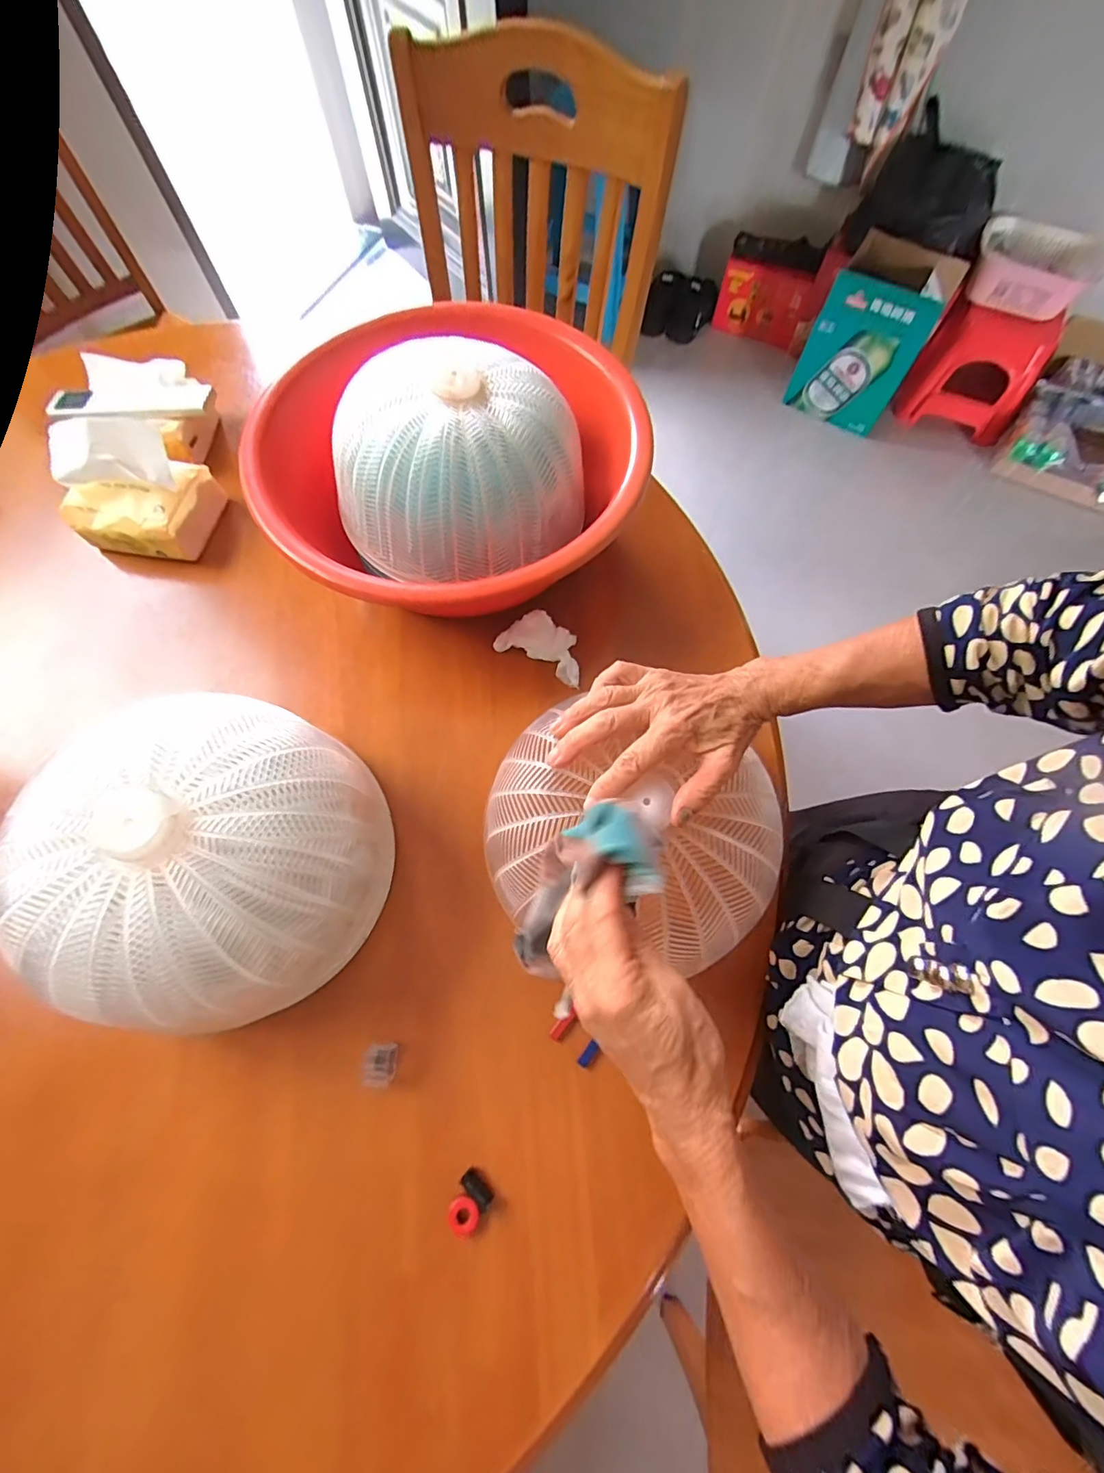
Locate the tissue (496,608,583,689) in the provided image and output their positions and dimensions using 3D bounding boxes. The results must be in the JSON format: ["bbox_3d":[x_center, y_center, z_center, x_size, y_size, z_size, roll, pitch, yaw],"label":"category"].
[{"bbox_3d":[-0.008,-0.093,0.523,0.090,0.032,0.043,25,71,9],"label":"tissue"}]

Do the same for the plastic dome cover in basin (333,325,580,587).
[{"bbox_3d":[-0.087,-0.256,0.482,0.226,0.108,0.202,-25,72,-9],"label":"plastic dome cover in basin"}]

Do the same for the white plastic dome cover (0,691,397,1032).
[{"bbox_3d":[-0.238,0.080,0.387,0.212,0.135,0.218,32,72,11],"label":"white plastic dome cover"}]

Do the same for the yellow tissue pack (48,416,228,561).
[{"bbox_3d":[-0.438,-0.258,0.545,0.130,0.093,0.095,7,69,2],"label":"yellow tissue pack"}]

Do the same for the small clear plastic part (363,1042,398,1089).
[{"bbox_3d":[-0.131,0.251,0.405,0.019,0.023,0.027,3,69,1],"label":"small clear plastic part"}]

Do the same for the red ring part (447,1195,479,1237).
[{"bbox_3d":[-0.064,0.343,0.376,0.022,0.004,0.022,0,69,0],"label":"red ring part"}]

